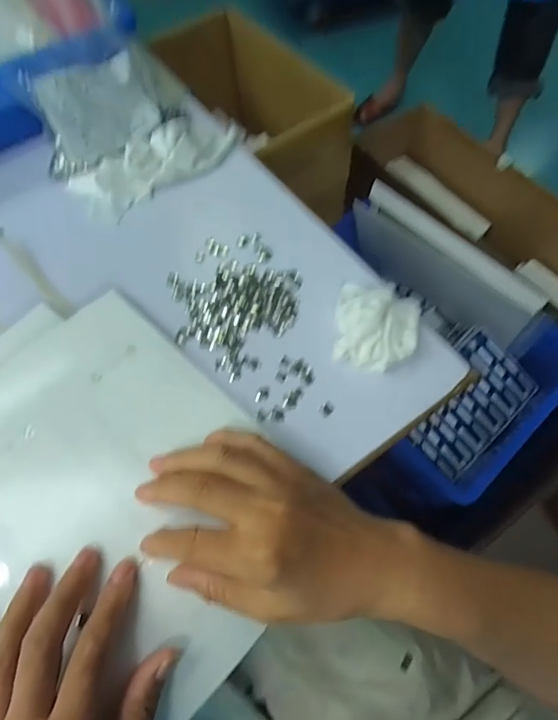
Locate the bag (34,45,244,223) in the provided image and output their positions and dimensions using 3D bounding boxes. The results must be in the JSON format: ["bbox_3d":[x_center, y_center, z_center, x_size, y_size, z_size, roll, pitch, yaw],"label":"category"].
[{"bbox_3d":[-0.131,-0.218,0.417,0.117,0.071,0.157,38,68,17],"label":"bag"}]

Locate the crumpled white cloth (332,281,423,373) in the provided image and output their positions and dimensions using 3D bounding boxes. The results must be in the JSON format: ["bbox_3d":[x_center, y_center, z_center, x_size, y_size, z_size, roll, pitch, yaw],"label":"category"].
[{"bbox_3d":[0.075,-0.025,0.343,0.062,0.022,0.067,10,62,4],"label":"crumpled white cloth"}]

